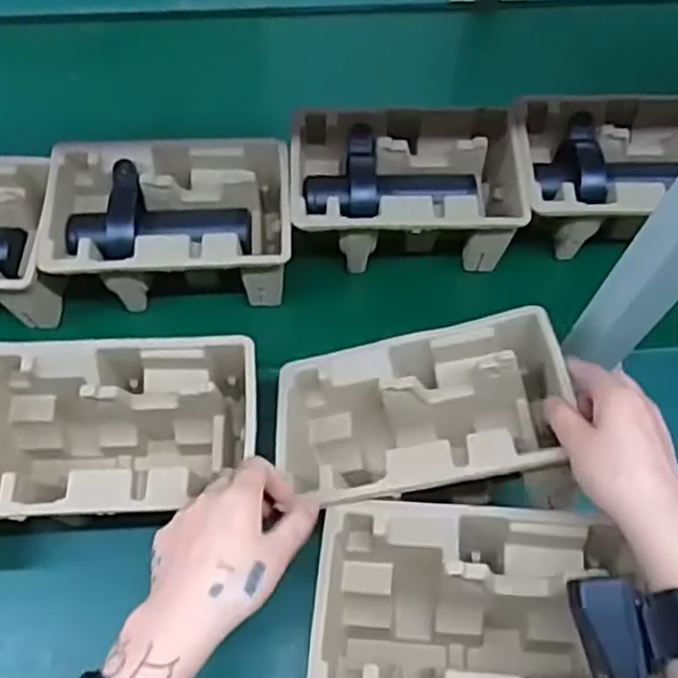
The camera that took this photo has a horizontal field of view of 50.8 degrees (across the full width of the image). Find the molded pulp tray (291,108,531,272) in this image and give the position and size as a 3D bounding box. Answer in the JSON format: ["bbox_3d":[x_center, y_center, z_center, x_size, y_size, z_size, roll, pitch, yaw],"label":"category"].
[{"bbox_3d":[0.064,-0.151,0.728,0.217,0.094,0.138,-2,65,-3],"label":"molded pulp tray"}]

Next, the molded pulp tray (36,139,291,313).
[{"bbox_3d":[-0.159,-0.111,0.708,0.228,0.092,0.147,-2,65,-3],"label":"molded pulp tray"}]

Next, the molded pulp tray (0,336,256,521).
[{"bbox_3d":[-0.181,0.086,0.612,0.221,0.106,0.142,-4,65,-4],"label":"molded pulp tray"}]

